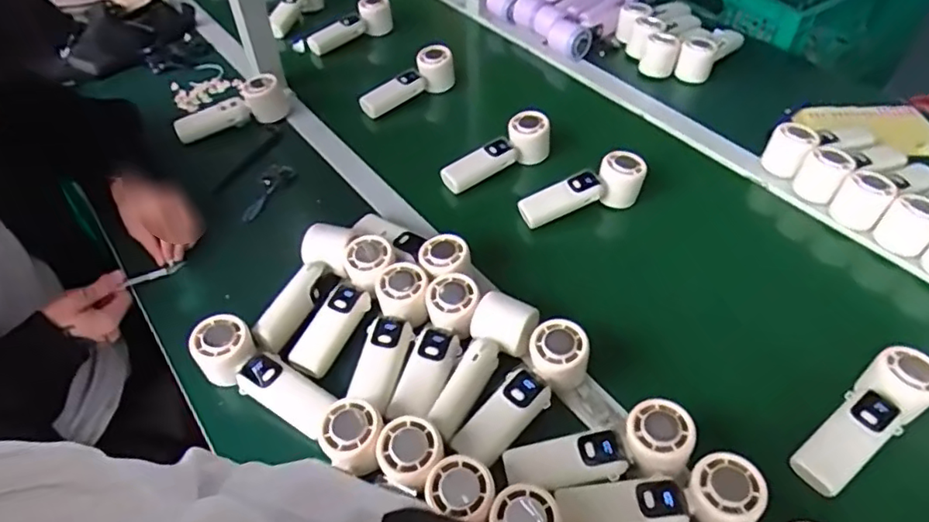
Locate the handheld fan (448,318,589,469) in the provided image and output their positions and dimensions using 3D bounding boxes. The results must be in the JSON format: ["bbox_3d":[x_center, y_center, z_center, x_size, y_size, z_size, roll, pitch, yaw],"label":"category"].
[{"bbox_3d":[0.059,0.133,0.584,0.054,0.058,0.164,36,72,30],"label":"handheld fan"}]

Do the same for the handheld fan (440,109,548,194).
[{"bbox_3d":[0.043,-0.151,0.826,0.162,0.062,0.043,-27,52,-21],"label":"handheld fan"}]

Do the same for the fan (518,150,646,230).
[{"bbox_3d":[0.151,-0.088,0.777,0.171,0.068,0.050,-21,45,-8],"label":"fan"}]

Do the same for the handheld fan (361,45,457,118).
[{"bbox_3d":[-0.090,-0.283,0.964,0.168,0.069,0.047,-31,52,-6],"label":"handheld fan"}]

